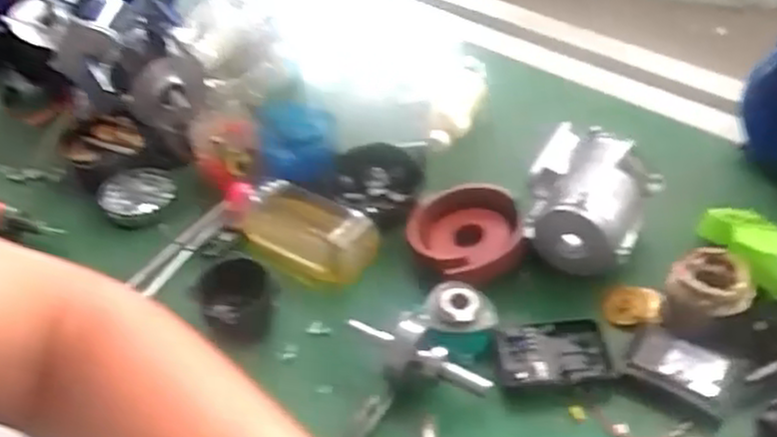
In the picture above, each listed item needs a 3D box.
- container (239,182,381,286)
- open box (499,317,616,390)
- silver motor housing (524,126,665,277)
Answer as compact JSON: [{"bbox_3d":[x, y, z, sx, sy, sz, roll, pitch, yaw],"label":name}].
[{"bbox_3d":[-0.119,0.016,1.067,0.195,0.064,0.107,25,50,29],"label":"container"},{"bbox_3d":[0.190,0.159,0.896,0.127,0.034,0.088,-7,43,-2],"label":"open box"},{"bbox_3d":[0.266,-0.016,1.014,0.145,0.141,0.157,19,48,24],"label":"silver motor housing"}]

